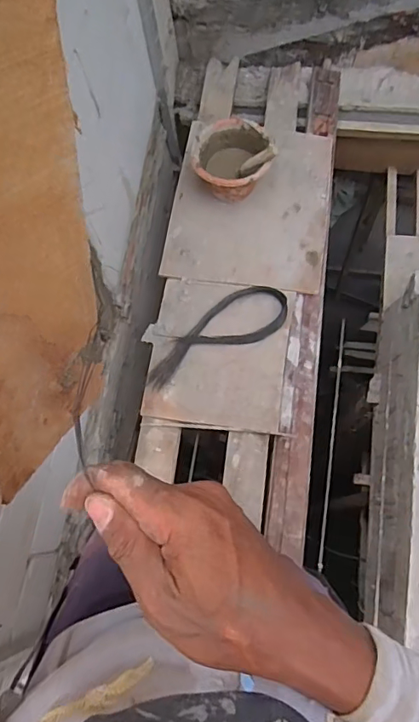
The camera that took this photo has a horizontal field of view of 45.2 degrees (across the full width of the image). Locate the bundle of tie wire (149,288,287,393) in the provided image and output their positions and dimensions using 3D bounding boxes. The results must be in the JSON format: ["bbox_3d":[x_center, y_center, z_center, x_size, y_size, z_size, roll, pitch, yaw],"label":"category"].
[{"bbox_3d":[0.002,-0.081,1.542,0.460,0.044,0.173,-25,71,-6],"label":"bundle of tie wire"}]

